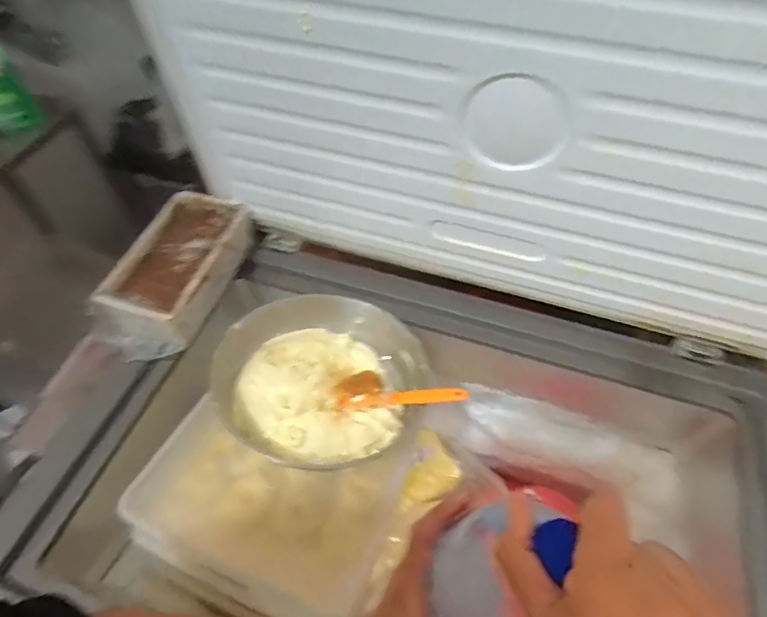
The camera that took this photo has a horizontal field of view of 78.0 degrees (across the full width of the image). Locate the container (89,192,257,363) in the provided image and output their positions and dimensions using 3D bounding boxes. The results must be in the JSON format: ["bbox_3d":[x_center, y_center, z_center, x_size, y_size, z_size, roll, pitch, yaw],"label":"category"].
[{"bbox_3d":[-0.282,-0.046,0.653,0.120,0.084,0.230,16,55,14],"label":"container"}]

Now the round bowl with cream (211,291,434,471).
[{"bbox_3d":[-0.077,0.099,0.639,0.252,0.120,0.242,-1,53,1],"label":"round bowl with cream"}]

